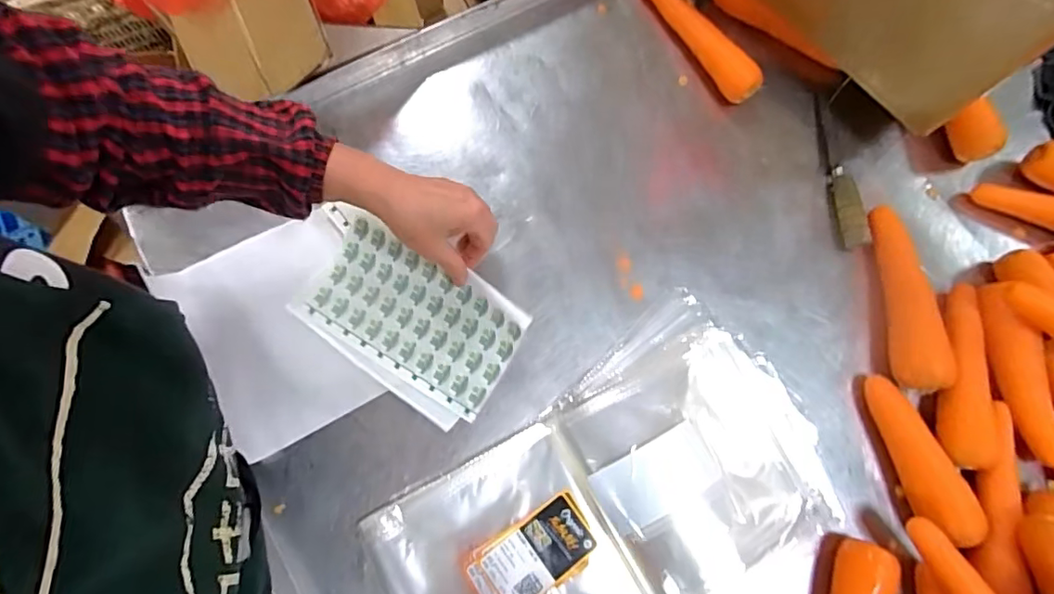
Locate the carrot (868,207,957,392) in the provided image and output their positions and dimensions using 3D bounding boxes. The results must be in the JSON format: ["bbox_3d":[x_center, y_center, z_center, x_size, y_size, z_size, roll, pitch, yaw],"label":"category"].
[{"bbox_3d":[0.405,-0.002,0.575,0.040,0.045,0.200,2,75,-4],"label":"carrot"}]

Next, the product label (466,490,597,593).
[{"bbox_3d":[0.006,0.238,0.492,0.113,0.006,0.065,-30,79,-9],"label":"product label"}]

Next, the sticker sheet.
[{"bbox_3d":[-0.124,0.018,0.533,0.225,0.025,0.136,33,91,6],"label":"sticker sheet"}]

